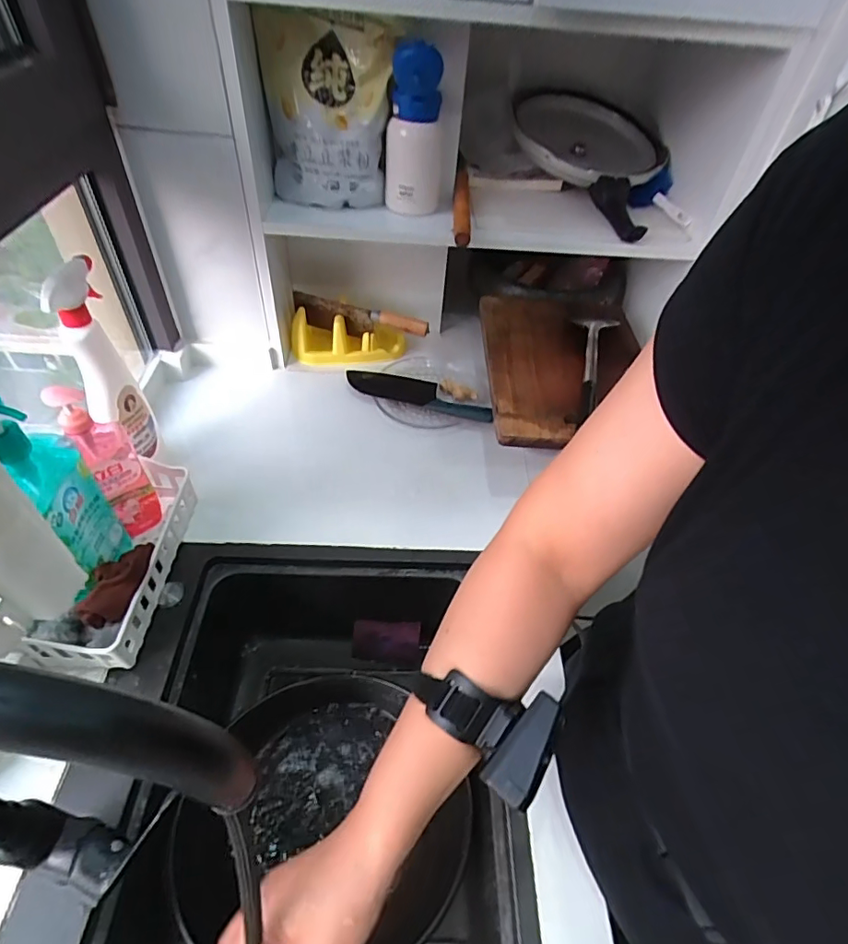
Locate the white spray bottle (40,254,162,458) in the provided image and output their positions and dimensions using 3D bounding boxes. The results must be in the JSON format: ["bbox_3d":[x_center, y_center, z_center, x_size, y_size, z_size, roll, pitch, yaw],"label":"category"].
[{"bbox_3d":[-0.410,-0.129,0.680,0.061,0.268,0.094,26,51,17],"label":"white spray bottle"}]

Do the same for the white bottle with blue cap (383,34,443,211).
[{"bbox_3d":[-0.013,-0.502,0.776,0.085,0.220,0.097,3,48,-3],"label":"white bottle with blue cap"}]

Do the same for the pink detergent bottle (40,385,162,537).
[{"bbox_3d":[-0.388,-0.013,0.644,0.061,0.221,0.058,-29,57,-28],"label":"pink detergent bottle"}]

